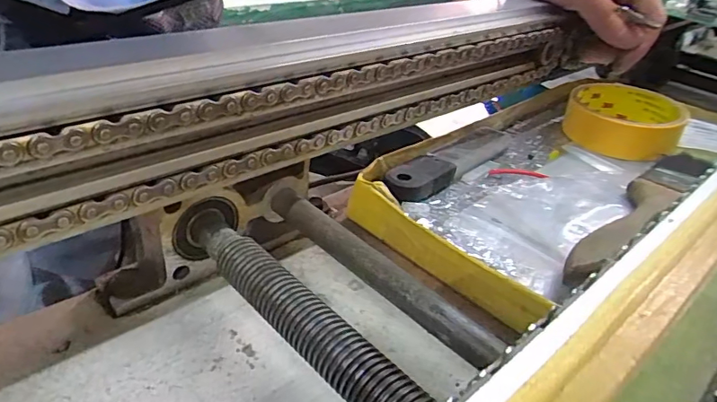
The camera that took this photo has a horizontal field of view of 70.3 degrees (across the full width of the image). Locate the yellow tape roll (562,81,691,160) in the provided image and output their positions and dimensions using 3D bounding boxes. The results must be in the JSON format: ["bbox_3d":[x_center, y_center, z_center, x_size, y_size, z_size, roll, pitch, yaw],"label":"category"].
[{"bbox_3d":[0.213,-0.065,0.413,0.087,0.029,0.096,24,36,26],"label":"yellow tape roll"}]

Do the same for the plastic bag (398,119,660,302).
[{"bbox_3d":[0.123,-0.013,0.335,0.093,0.012,0.214,26,37,28],"label":"plastic bag"}]

